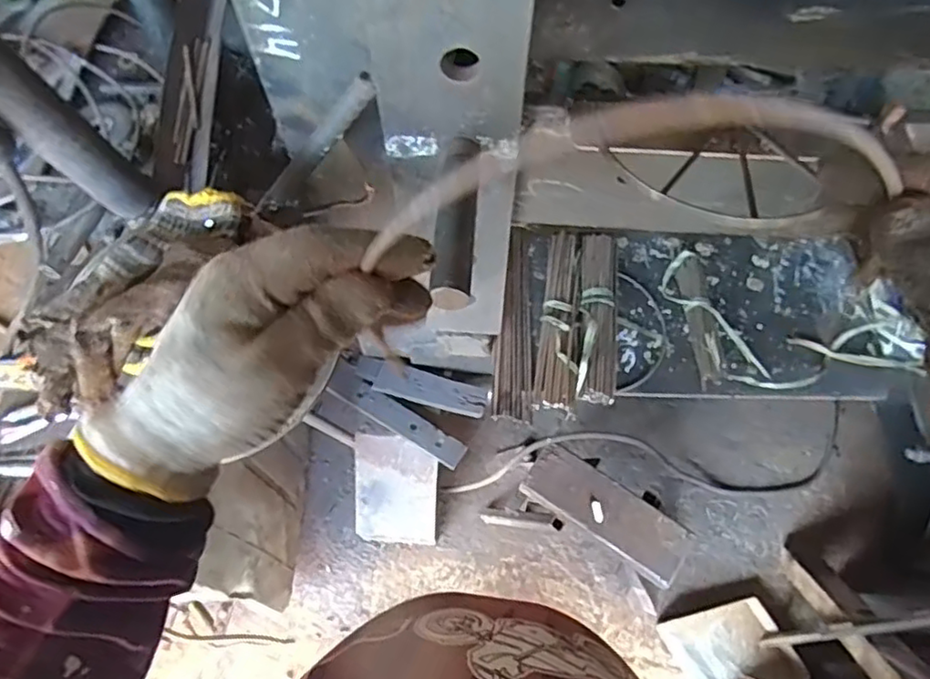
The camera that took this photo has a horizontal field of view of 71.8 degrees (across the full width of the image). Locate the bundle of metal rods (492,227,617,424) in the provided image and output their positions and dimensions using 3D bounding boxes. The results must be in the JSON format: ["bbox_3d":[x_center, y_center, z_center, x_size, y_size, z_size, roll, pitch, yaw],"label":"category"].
[{"bbox_3d":[0.162,-0.032,1.076,0.207,0.045,0.362,6,65,5],"label":"bundle of metal rods"}]

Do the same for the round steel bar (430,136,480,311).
[{"bbox_3d":[-0.006,-0.104,0.545,0.031,0.028,0.169,3,64,3],"label":"round steel bar"}]

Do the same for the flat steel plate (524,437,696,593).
[{"bbox_3d":[0.235,0.282,1.067,0.275,0.023,0.101,32,69,16],"label":"flat steel plate"}]

